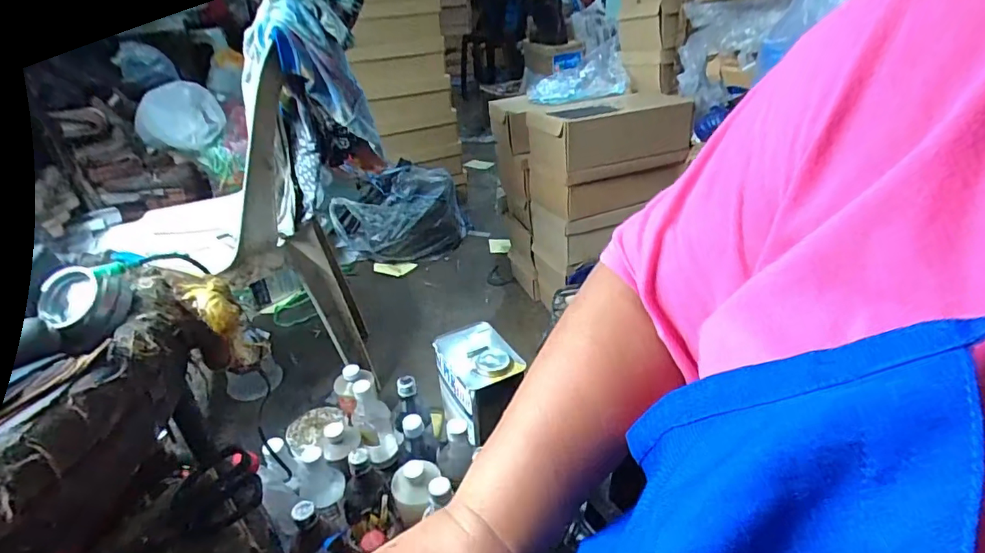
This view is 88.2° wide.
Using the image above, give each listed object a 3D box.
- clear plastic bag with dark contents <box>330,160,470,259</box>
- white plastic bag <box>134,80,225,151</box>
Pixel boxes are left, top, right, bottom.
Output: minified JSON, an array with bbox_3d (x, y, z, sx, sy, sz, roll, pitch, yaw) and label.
[{"bbox_3d":[-0.286,-0.191,1.623,0.265,0.235,0.375,20,39,35],"label":"clear plastic bag with dark contents"},{"bbox_3d":[-0.920,-0.474,1.491,0.224,0.178,0.173,-22,35,-27],"label":"white plastic bag"}]

